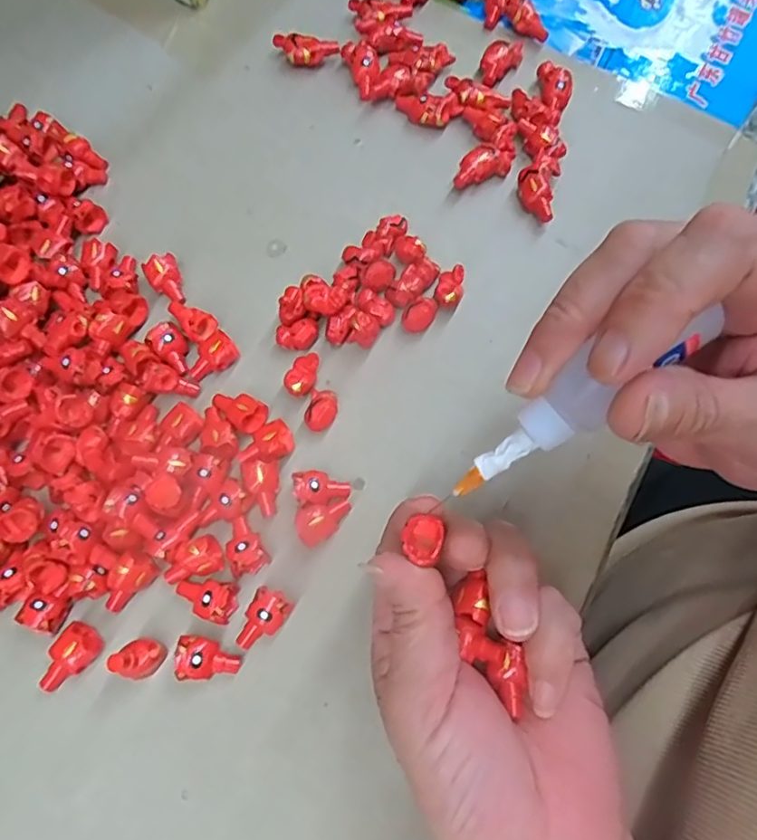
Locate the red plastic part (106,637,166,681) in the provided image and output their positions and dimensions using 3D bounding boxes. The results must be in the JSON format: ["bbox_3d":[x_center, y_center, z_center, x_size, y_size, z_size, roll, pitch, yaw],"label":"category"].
[{"bbox_3d":[-0.095,0.095,0.237,0.014,0.024,0.013,1,71,-2],"label":"red plastic part"}]

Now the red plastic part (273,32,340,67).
[{"bbox_3d":[-0.043,-0.220,0.355,0.038,0.014,0.018,-2,71,-3],"label":"red plastic part"}]

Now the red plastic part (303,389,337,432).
[{"bbox_3d":[-0.027,-0.004,0.283,0.014,0.013,0.020,12,71,2],"label":"red plastic part"}]

